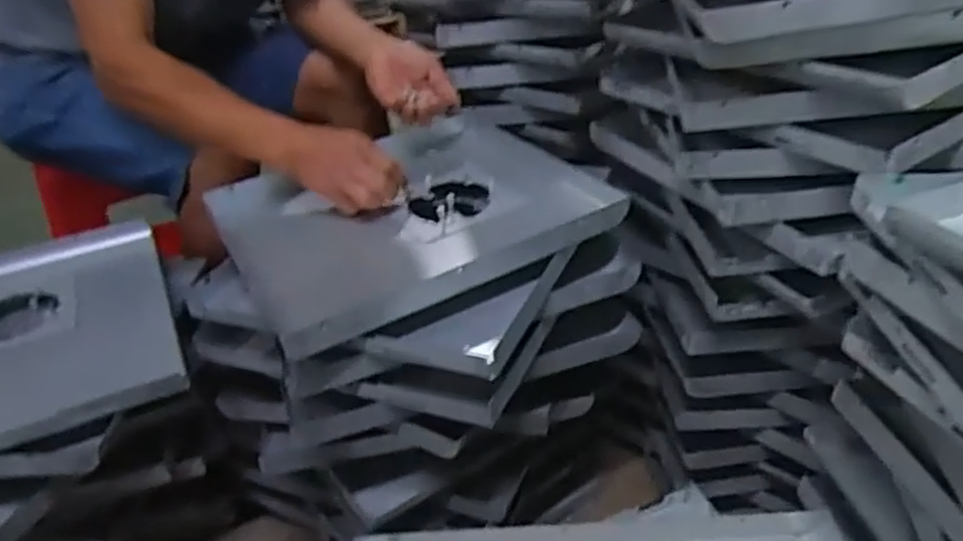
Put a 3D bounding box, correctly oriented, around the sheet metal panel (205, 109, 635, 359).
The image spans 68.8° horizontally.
[{"bbox_3d":[-0.084,-0.069,0.752,0.350,0.044,0.336,-19,35,-22],"label":"sheet metal panel"}]

